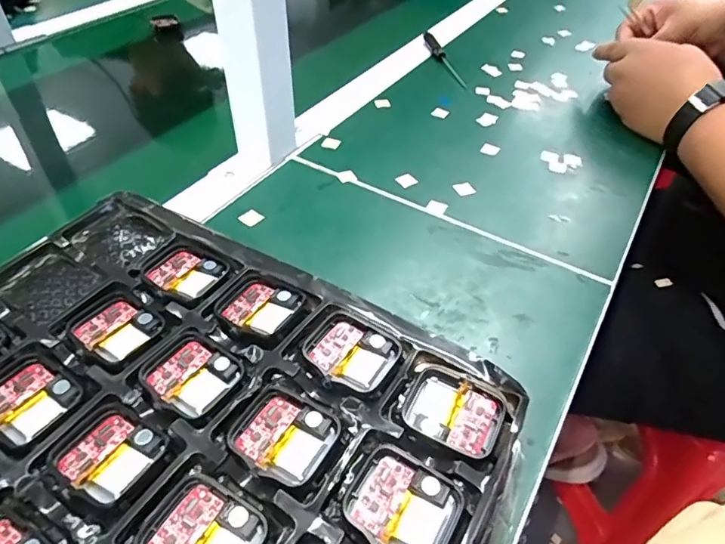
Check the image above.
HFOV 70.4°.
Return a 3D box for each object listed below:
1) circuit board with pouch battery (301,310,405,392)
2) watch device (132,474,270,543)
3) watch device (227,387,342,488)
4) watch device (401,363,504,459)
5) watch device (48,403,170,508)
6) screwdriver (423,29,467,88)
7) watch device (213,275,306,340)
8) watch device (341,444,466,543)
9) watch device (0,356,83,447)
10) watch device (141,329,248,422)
[{"bbox_3d":[-0.006,0.038,0.254,0.043,0.004,0.036,26,50,22],"label":"circuit board with pouch battery"},{"bbox_3d":[-0.061,0.101,0.196,0.041,0.006,0.037,27,50,23],"label":"watch device"},{"bbox_3d":[-0.035,0.071,0.225,0.042,0.006,0.038,26,50,22],"label":"watch device"},{"bbox_3d":[0.042,0.064,0.236,0.043,0.007,0.034,23,48,19],"label":"watch device"},{"bbox_3d":[-0.108,0.077,0.219,0.042,0.004,0.036,25,49,21],"label":"watch device"},{"bbox_3d":[0.103,-0.269,0.644,0.012,0.017,0.128,-11,46,-13],"label":"screwdriver"},{"bbox_3d":[-0.056,0.018,0.278,0.041,0.005,0.038,24,49,20],"label":"watch device"},{"bbox_3d":[0.016,0.093,0.206,0.042,0.007,0.037,26,50,23],"label":"watch device"},{"bbox_3d":[-0.155,0.058,0.237,0.040,0.004,0.035,24,49,20],"label":"watch device"},{"bbox_3d":[-0.082,0.049,0.248,0.042,0.006,0.036,28,50,24],"label":"watch device"}]

